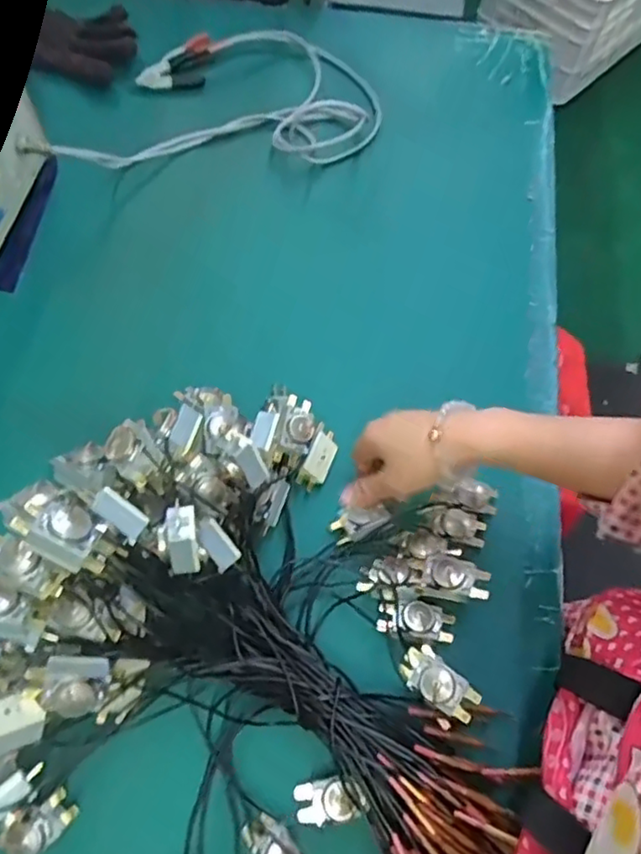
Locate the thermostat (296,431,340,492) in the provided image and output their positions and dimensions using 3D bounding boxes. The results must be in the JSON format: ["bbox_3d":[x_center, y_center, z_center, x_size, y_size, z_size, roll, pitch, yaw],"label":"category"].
[{"bbox_3d":[-0.004,0.028,0.554,0.026,0.020,0.053,31,77,-29],"label":"thermostat"}]

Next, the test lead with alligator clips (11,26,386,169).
[{"bbox_3d":[-0.123,-0.375,0.703,0.373,0.046,0.201,-6,68,-5],"label":"test lead with alligator clips"}]

